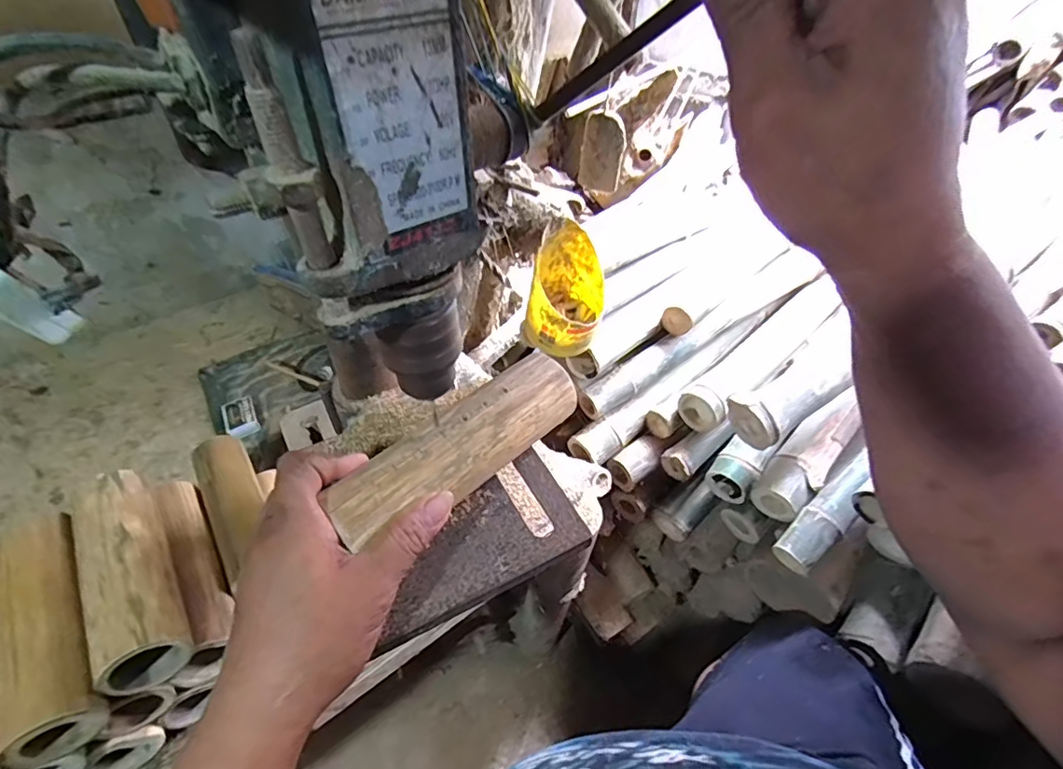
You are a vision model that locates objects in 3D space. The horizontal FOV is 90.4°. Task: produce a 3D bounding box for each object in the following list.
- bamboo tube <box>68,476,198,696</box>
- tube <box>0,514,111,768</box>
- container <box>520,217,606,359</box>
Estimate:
[{"bbox_3d":[-0.315,0.142,0.412,0.063,0.051,0.178,-27,54,-26],"label":"bamboo tube"},{"bbox_3d":[-0.354,0.175,0.385,0.057,0.045,0.172,-25,54,-24],"label":"tube"},{"bbox_3d":[0.042,-0.111,0.634,0.084,0.147,0.098,15,48,10],"label":"container"}]

